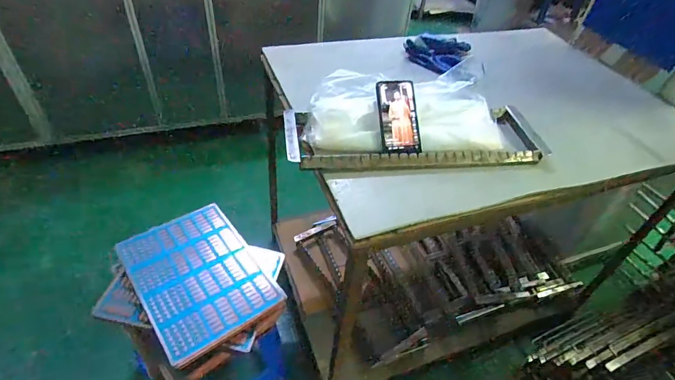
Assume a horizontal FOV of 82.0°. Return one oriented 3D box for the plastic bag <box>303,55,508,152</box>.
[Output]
[{"bbox_3d":[0.138,-0.188,0.863,0.412,0.099,0.258,1,44,-6],"label":"plastic bag"}]

